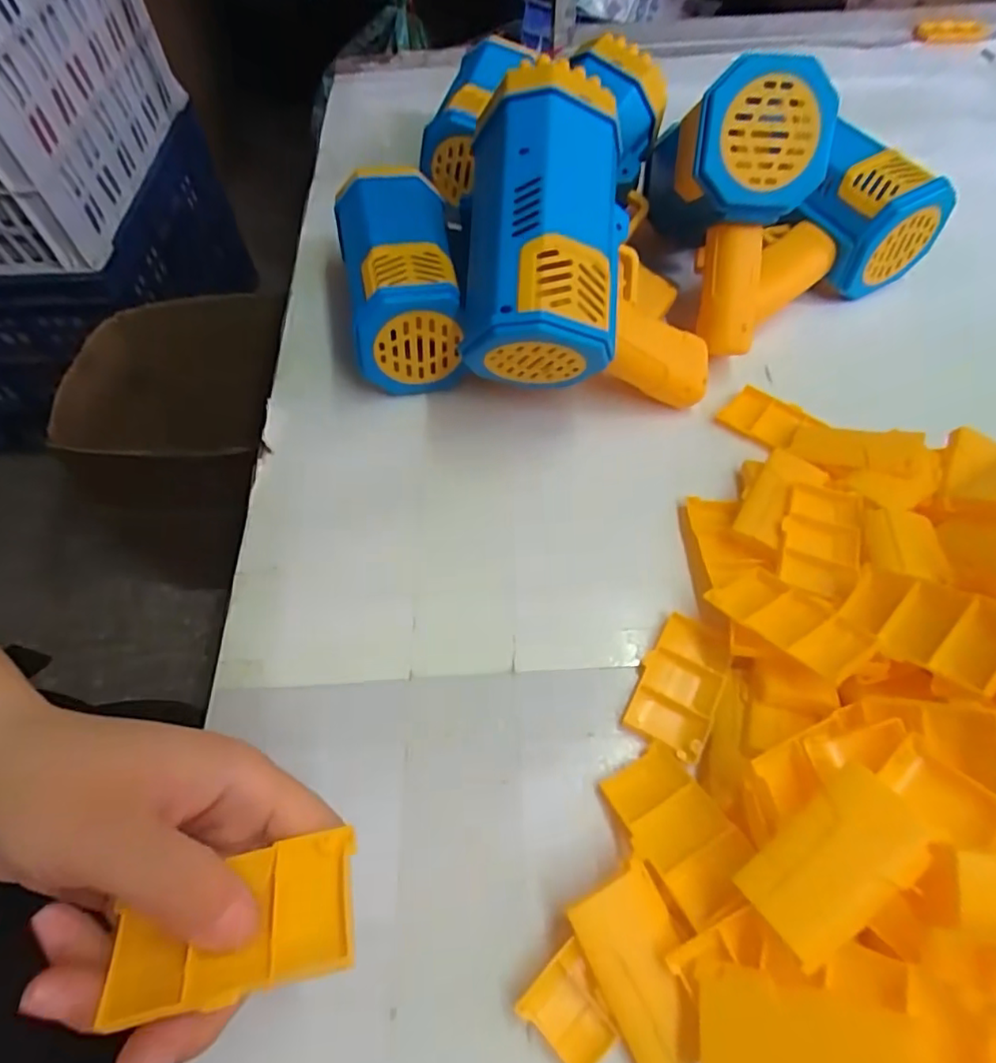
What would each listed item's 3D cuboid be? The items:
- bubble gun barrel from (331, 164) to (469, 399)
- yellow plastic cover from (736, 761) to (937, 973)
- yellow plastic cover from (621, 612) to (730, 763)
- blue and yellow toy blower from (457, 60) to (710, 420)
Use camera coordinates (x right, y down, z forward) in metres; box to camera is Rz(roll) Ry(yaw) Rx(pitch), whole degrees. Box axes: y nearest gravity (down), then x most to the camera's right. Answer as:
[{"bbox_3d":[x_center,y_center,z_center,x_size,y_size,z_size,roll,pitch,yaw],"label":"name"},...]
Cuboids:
[{"bbox_3d":[-0.066,-0.162,0.385,0.070,0.075,0.133,-8,59,-4],"label":"bubble gun barrel"},{"bbox_3d":[0.116,0.113,0.200,0.062,0.009,0.034,-40,58,-1],"label":"yellow plastic cover"},{"bbox_3d":[0.087,0.072,0.281,0.035,0.009,0.064,24,62,15],"label":"yellow plastic cover"},{"bbox_3d":[0.055,-0.165,0.335,0.155,0.078,0.160,0,84,-14],"label":"blue and yellow toy blower"}]

